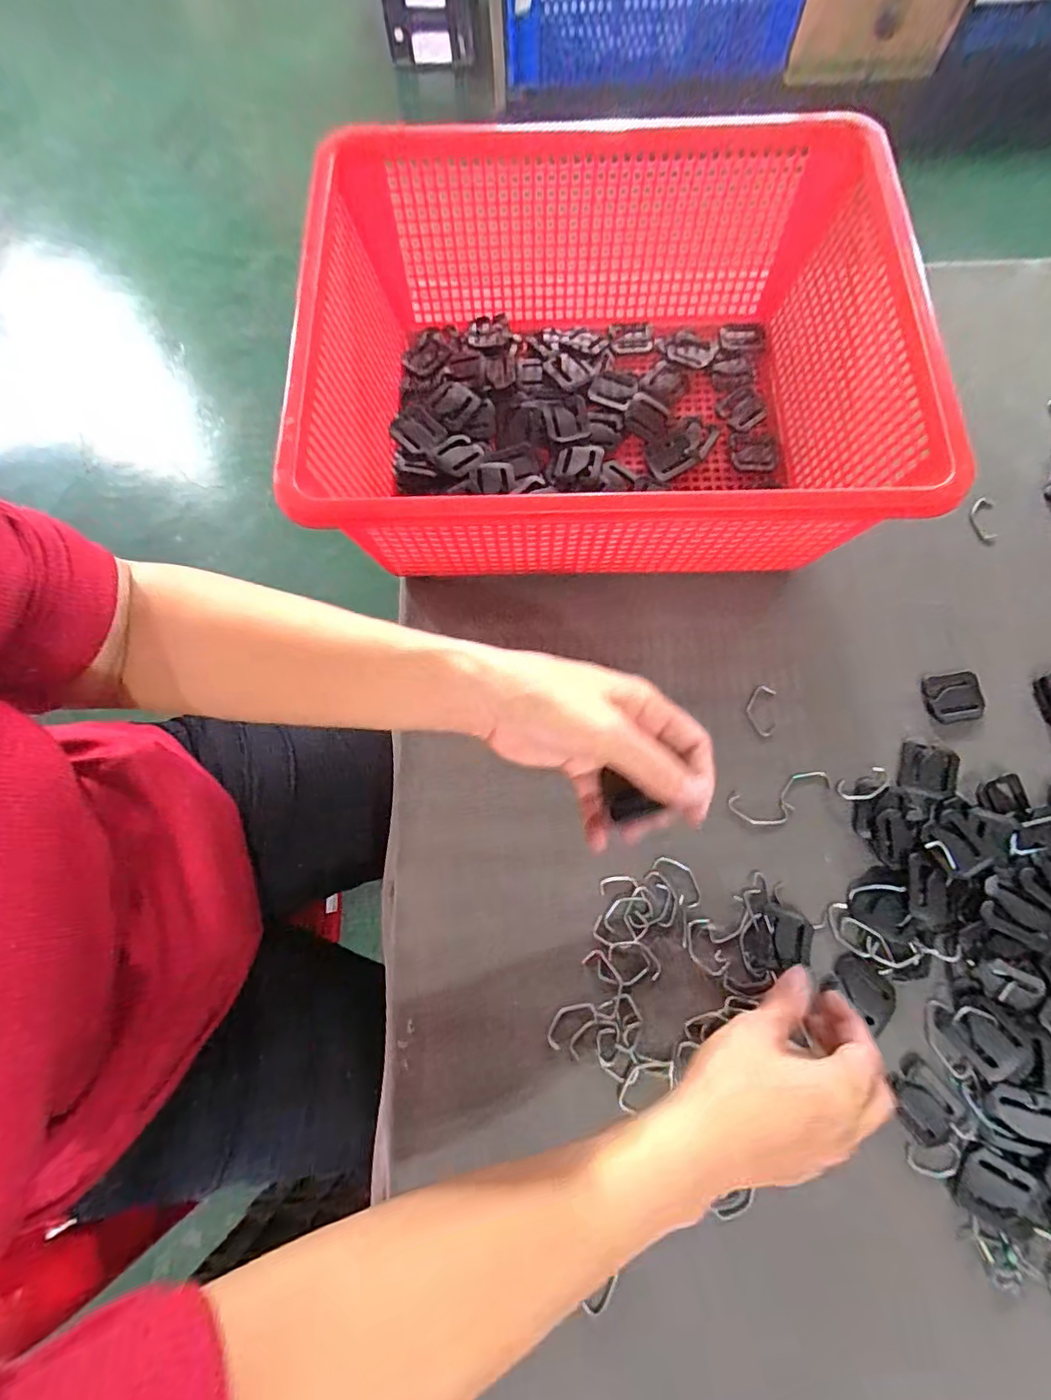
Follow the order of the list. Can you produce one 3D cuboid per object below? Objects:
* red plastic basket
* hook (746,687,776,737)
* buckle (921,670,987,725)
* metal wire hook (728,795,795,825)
[{"bbox_3d":[0.052,-0.233,0.383,0.367,0.131,0.316,-1,75,1],"label":"red plastic basket"},{"bbox_3d":[0.165,0.008,0.379,0.019,0.004,0.035,6,75,3],"label":"hook"},{"bbox_3d":[0.302,-0.002,0.380,0.040,0.004,0.035,-9,75,-1],"label":"buckle"},{"bbox_3d":[0.157,0.075,0.362,0.042,0.004,0.017,9,75,4],"label":"metal wire hook"}]

